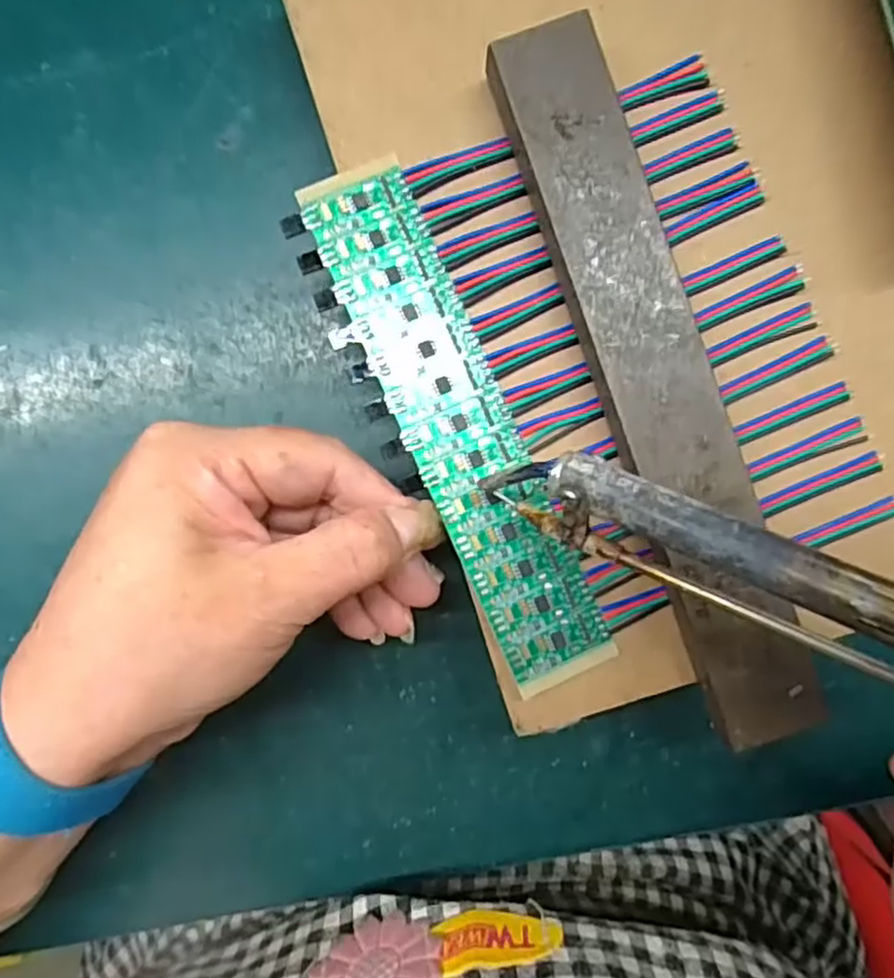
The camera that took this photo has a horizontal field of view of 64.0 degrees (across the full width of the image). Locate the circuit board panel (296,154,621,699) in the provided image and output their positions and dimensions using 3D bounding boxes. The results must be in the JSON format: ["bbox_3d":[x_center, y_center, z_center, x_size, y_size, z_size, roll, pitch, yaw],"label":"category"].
[{"bbox_3d":[0.004,-0.019,0.215,0.032,0.004,0.163,-24,91,0],"label":"circuit board panel"}]

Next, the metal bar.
[{"bbox_3d":[0.060,-0.029,0.208,0.031,0.018,0.205,-19,93,-1],"label":"metal bar"}]

